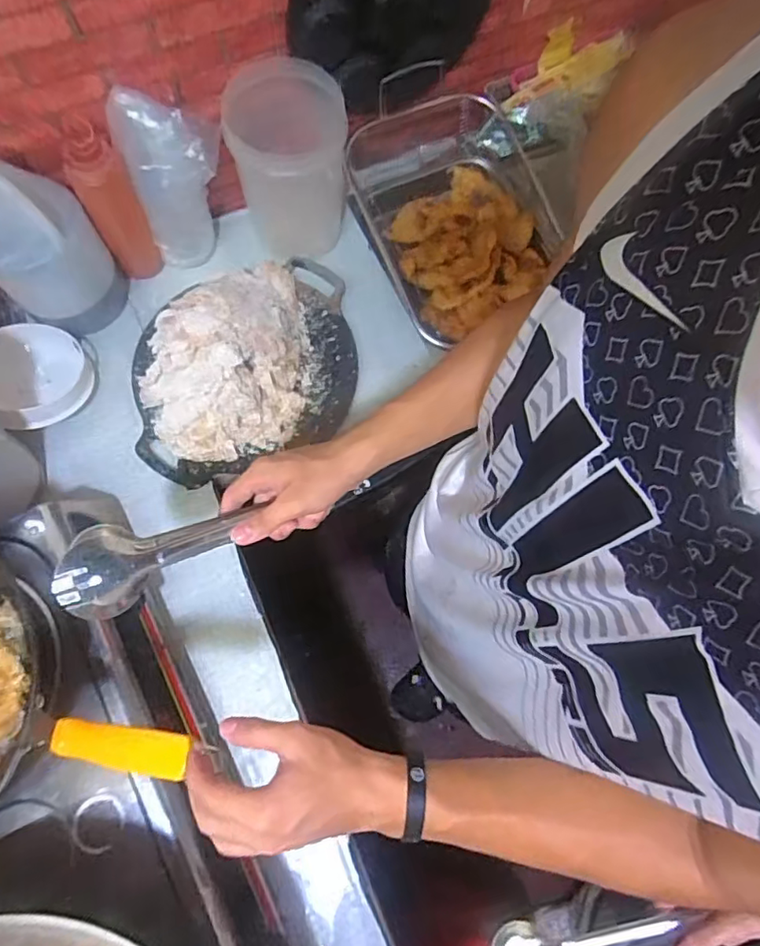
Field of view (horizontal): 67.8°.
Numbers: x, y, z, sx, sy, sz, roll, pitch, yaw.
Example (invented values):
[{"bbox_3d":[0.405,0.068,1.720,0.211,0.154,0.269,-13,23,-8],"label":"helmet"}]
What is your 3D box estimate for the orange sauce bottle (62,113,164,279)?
[{"bbox_3d":[-0.370,-0.371,0.782,0.064,0.223,0.070,-31,75,-12],"label":"orange sauce bottle"}]

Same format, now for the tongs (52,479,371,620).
[{"bbox_3d":[-0.132,0.051,0.515,0.295,0.049,0.059,-17,70,-38],"label":"tongs"}]

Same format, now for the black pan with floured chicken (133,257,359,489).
[{"bbox_3d":[-0.202,-0.171,0.830,0.343,0.111,0.275,-23,73,-10],"label":"black pan with floured chicken"}]

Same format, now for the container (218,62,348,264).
[{"bbox_3d":[-0.128,-0.432,0.819,0.139,0.224,0.143,1,71,-2],"label":"container"}]

